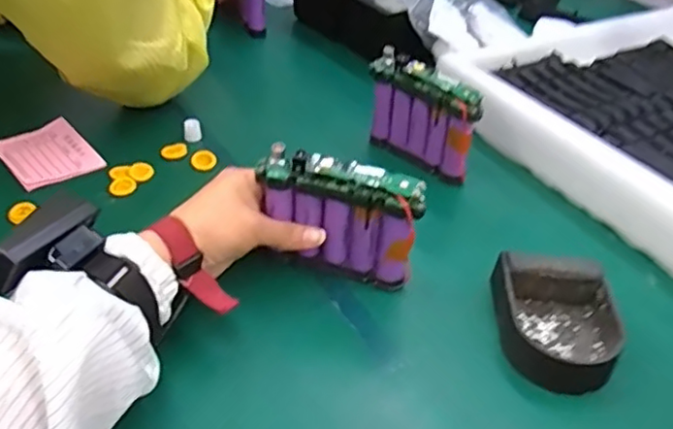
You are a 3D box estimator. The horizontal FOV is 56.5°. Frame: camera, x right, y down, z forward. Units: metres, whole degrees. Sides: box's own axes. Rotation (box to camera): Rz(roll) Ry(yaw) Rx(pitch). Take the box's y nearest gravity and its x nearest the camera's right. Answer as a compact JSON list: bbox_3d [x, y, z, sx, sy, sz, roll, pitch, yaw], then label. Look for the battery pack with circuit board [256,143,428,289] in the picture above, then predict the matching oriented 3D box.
[{"bbox_3d":[0.003,0.003,0.451,0.111,0.089,0.019,13,40,10],"label":"battery pack with circuit board"}]

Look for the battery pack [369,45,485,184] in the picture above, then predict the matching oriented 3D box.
[{"bbox_3d":[0.080,-0.088,0.581,0.109,0.093,0.021,31,46,29],"label":"battery pack"}]

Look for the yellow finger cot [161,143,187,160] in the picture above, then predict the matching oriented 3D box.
[{"bbox_3d":[-0.152,-0.059,0.592,0.024,0.010,0.012,-20,45,-27],"label":"yellow finger cot"}]

